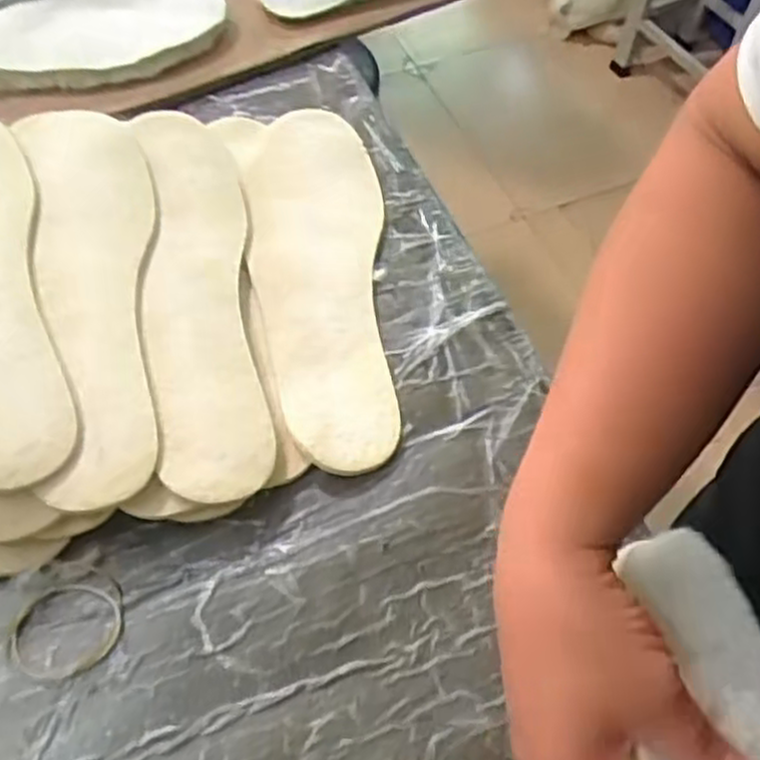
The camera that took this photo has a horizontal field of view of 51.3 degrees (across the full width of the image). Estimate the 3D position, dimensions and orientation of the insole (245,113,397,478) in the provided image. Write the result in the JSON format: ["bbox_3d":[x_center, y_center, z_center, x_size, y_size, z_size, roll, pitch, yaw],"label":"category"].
[{"bbox_3d":[-0.039,-0.070,0.488,0.083,0.012,0.265,-4,58,-4],"label":"insole"}]

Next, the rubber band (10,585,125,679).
[{"bbox_3d":[-0.155,0.123,0.389,0.054,0.005,0.044,-8,58,-7],"label":"rubber band"}]

